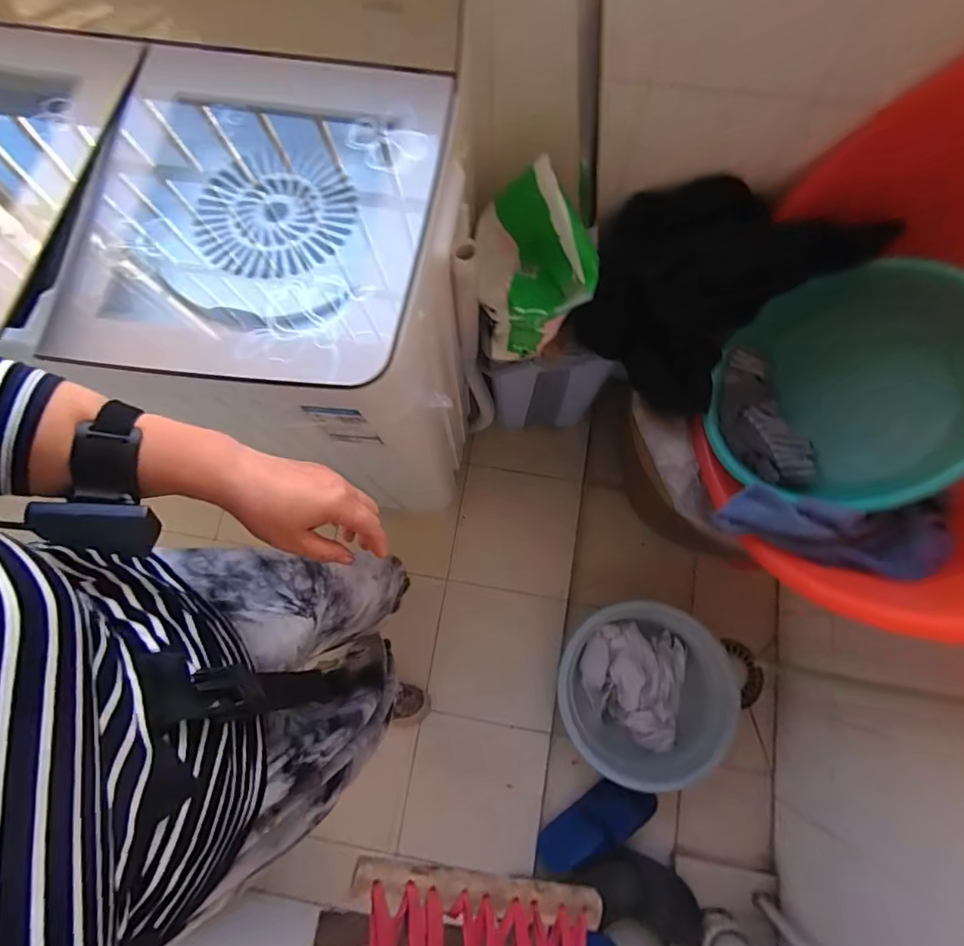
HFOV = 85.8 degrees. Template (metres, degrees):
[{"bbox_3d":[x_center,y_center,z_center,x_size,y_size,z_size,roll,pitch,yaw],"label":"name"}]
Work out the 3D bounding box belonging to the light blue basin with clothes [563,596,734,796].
[{"bbox_3d":[0.374,0.505,1.195,0.363,0.125,0.385,0,75,1],"label":"light blue basin with clothes"}]

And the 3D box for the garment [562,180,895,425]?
[{"bbox_3d":[0.318,-0.285,0.791,0.311,0.212,0.256,42,79,11],"label":"garment"}]

